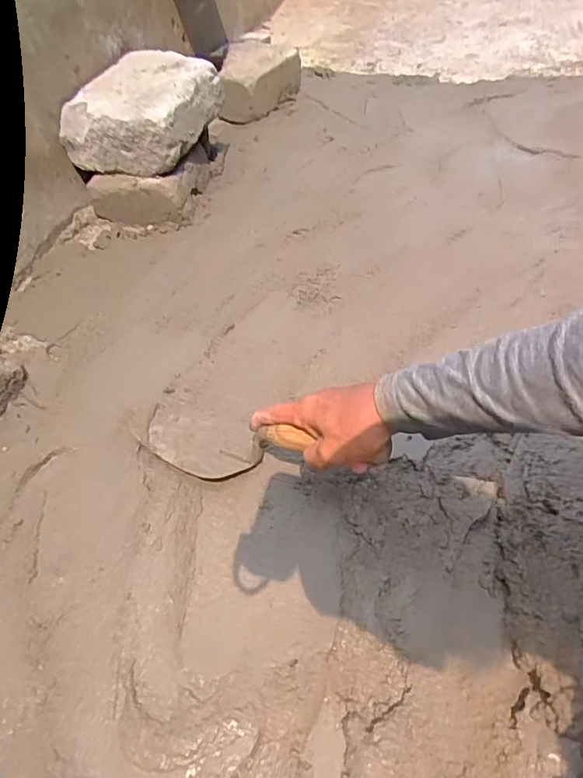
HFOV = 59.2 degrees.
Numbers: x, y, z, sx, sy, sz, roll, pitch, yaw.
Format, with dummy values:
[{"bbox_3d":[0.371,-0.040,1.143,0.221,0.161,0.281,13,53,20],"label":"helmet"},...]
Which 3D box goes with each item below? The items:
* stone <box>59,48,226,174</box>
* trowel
[{"bbox_3d":[-0.257,-0.496,0.913,0.196,0.096,0.264,10,51,14],"label":"stone"},{"bbox_3d":[-0.070,0.053,0.544,0.212,0.044,0.098,9,47,38],"label":"trowel"}]

